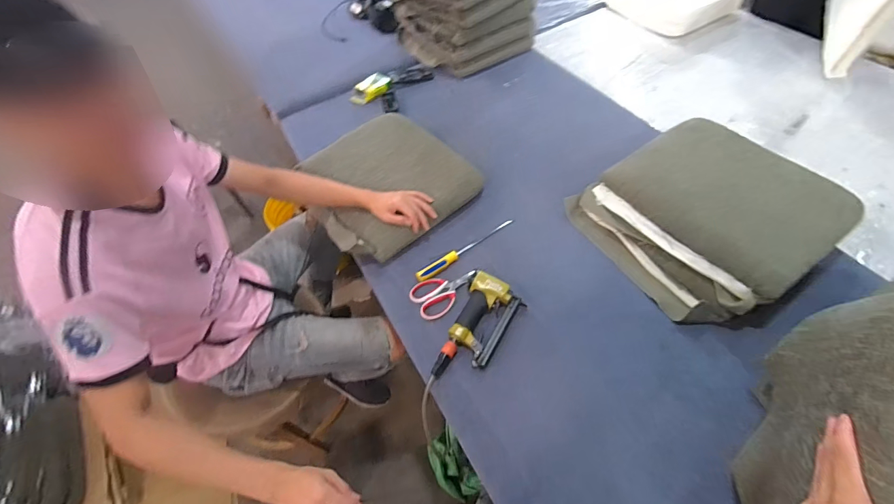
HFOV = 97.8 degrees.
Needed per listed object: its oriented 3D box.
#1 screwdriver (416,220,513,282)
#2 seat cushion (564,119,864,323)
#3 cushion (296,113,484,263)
[{"bbox_3d":[0.052,-0.009,0.982,0.294,0.031,0.033,-31,59,-16],"label":"screwdriver"},{"bbox_3d":[0.625,-0.097,0.931,0.465,0.171,0.451,-25,57,-12],"label":"seat cushion"},{"bbox_3d":[-0.182,-0.206,1.121,0.430,0.073,0.452,-38,61,-20],"label":"cushion"}]

